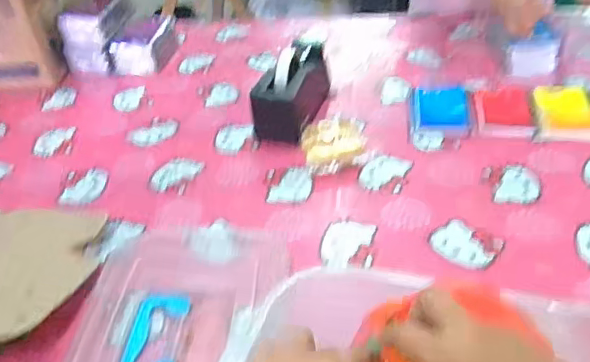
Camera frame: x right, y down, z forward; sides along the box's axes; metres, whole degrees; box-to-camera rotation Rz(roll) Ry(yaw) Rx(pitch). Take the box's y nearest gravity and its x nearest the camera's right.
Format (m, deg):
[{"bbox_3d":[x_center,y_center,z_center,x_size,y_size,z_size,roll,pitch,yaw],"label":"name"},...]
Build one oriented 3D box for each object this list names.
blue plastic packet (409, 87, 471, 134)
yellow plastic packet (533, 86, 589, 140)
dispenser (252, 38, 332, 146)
[{"bbox_3d":[0.243,-0.120,0.958,0.095,0.021,0.120,3,39,9],"label":"blue plastic packet"},{"bbox_3d":[0.445,-0.109,0.937,0.094,0.018,0.162,7,40,14],"label":"yellow plastic packet"},{"bbox_3d":[-0.005,-0.162,0.963,0.086,0.119,0.196,8,40,15],"label":"dispenser"}]

